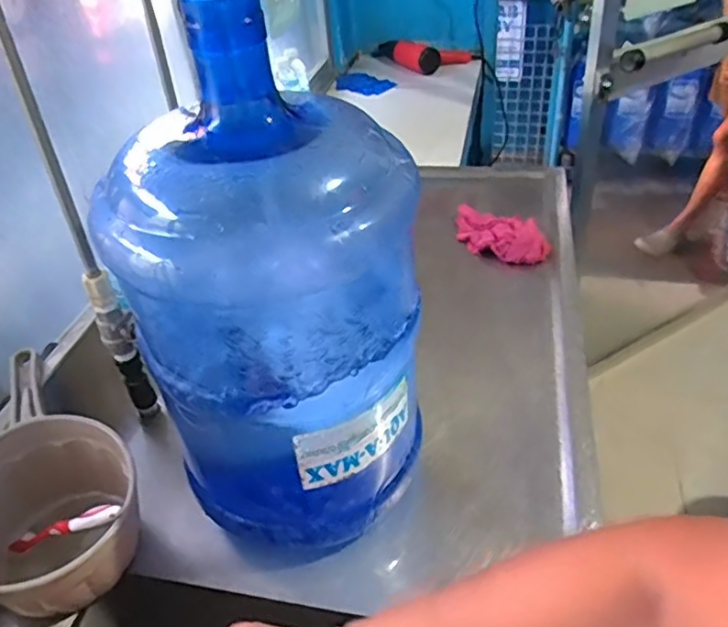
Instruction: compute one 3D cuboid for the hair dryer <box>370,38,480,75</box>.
[{"bbox_3d":[0.168,-0.772,1.814,0.184,0.072,0.267,-30,44,-27],"label":"hair dryer"}]

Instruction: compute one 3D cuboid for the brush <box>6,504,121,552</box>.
[{"bbox_3d":[-0.281,0.201,0.576,0.169,0.012,0.018,-25,28,32],"label":"brush"}]

